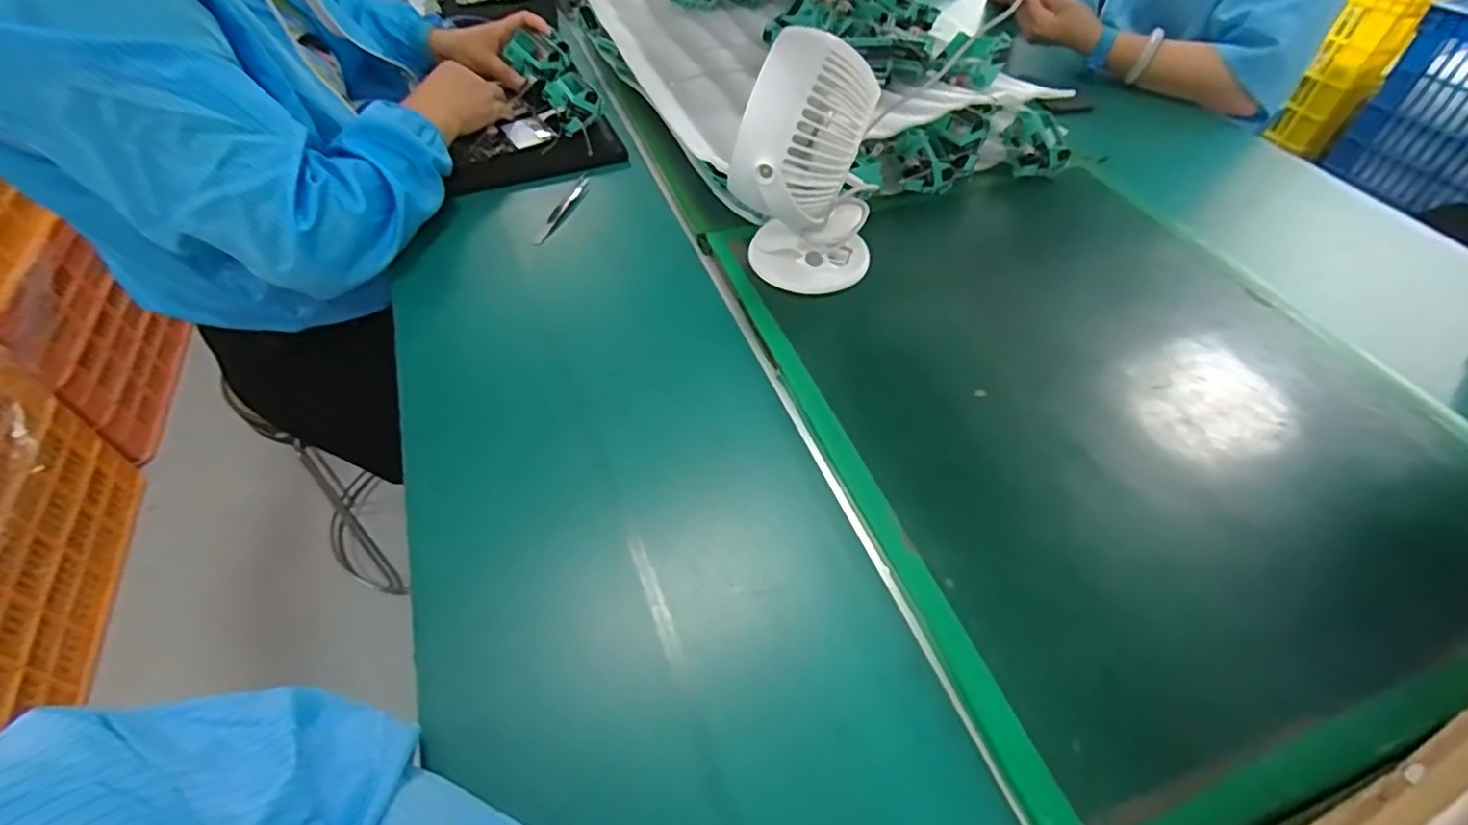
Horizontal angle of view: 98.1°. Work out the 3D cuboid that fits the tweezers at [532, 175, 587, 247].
[{"bbox_3d":[-0.189,-0.225,0.699,0.016,0.004,0.139,9,51,8],"label":"tweezers"}]

